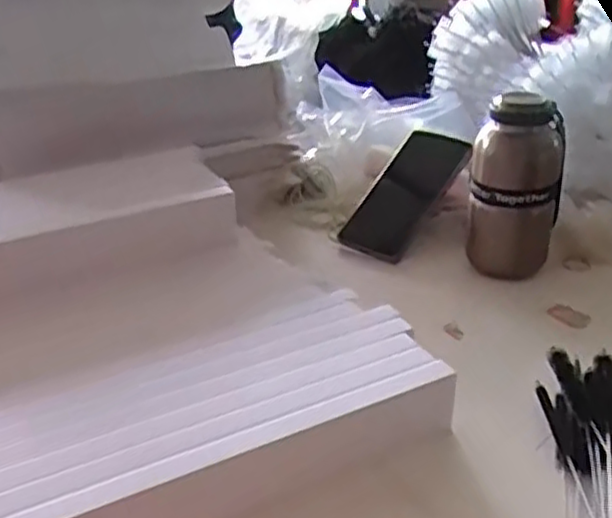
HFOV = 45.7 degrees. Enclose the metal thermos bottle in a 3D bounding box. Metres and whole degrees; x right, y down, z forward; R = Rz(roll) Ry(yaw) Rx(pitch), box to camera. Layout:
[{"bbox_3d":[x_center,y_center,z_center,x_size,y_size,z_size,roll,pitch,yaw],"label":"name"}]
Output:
[{"bbox_3d":[0.192,-0.061,0.667,0.076,0.171,0.060,8,30,18],"label":"metal thermos bottle"}]

